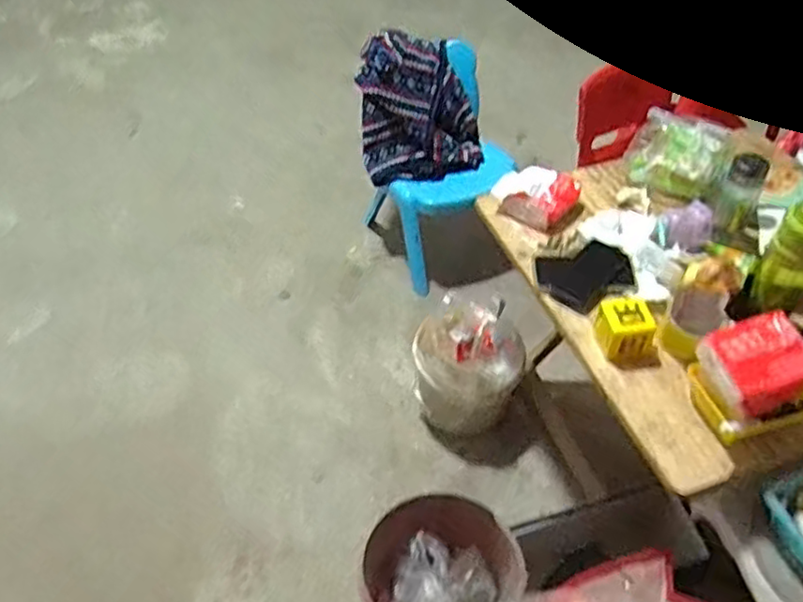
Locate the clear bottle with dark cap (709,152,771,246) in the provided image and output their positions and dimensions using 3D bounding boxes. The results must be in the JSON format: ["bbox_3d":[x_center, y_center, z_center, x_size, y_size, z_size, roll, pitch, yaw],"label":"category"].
[{"bbox_3d":[0.582,-0.177,1.150,0.064,0.140,0.061,25,53,21],"label":"clear bottle with dark cap"}]

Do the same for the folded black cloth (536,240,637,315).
[{"bbox_3d":[0.314,-0.050,1.135,0.145,0.034,0.132,-29,54,-23],"label":"folded black cloth"}]

